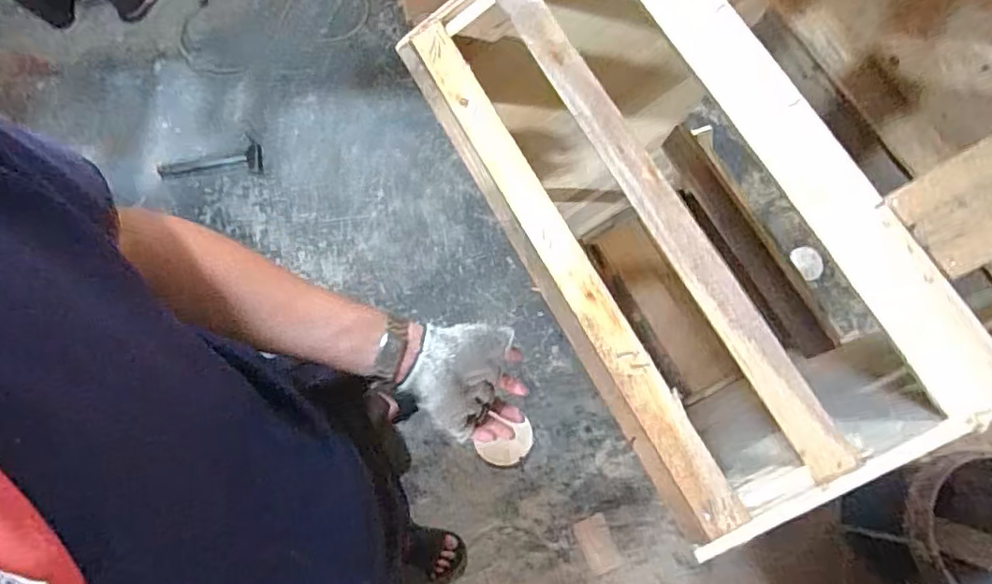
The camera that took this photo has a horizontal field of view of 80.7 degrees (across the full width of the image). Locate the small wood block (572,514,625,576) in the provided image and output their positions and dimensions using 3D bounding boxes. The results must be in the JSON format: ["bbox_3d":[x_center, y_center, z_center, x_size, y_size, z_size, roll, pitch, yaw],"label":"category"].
[{"bbox_3d":[0.226,0.564,1.303,0.073,0.010,0.116,-20,74,-8],"label":"small wood block"}]

